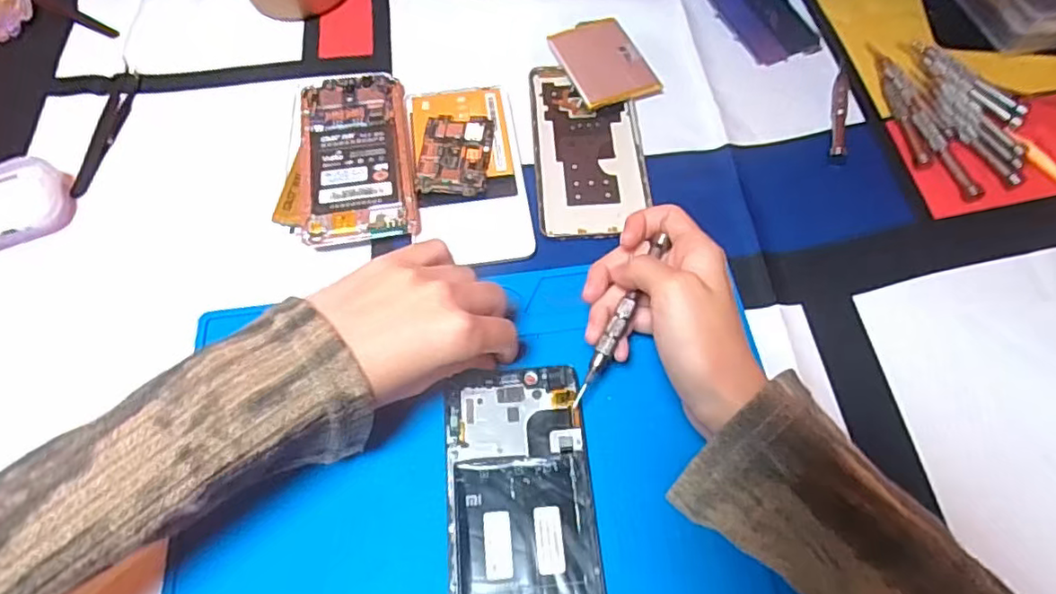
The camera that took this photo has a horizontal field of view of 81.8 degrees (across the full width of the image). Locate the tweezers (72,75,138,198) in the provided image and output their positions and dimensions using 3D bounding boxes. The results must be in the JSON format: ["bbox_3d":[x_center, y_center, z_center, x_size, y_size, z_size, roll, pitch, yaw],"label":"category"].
[{"bbox_3d":[-0.299,-0.120,0.427,0.014,0.015,0.109,1,62,1],"label":"tweezers"}]

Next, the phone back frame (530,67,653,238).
[{"bbox_3d":[0.042,-0.105,0.423,0.074,0.004,0.148,-3,62,-1],"label":"phone back frame"}]

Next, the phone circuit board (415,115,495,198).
[{"bbox_3d":[-0.049,-0.097,0.415,0.046,0.007,0.067,3,62,3],"label":"phone circuit board"}]

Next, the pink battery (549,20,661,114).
[{"bbox_3d":[0.056,-0.176,0.455,0.059,0.008,0.083,-19,63,-9],"label":"pink battery"}]

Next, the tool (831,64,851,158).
[{"bbox_3d":[0.222,-0.134,0.432,0.011,0.007,0.092,14,63,8],"label":"tool"}]

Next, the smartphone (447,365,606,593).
[{"bbox_3d":[-0.003,0.107,0.308,0.071,0.004,0.146,-5,62,-2],"label":"smartphone"}]

